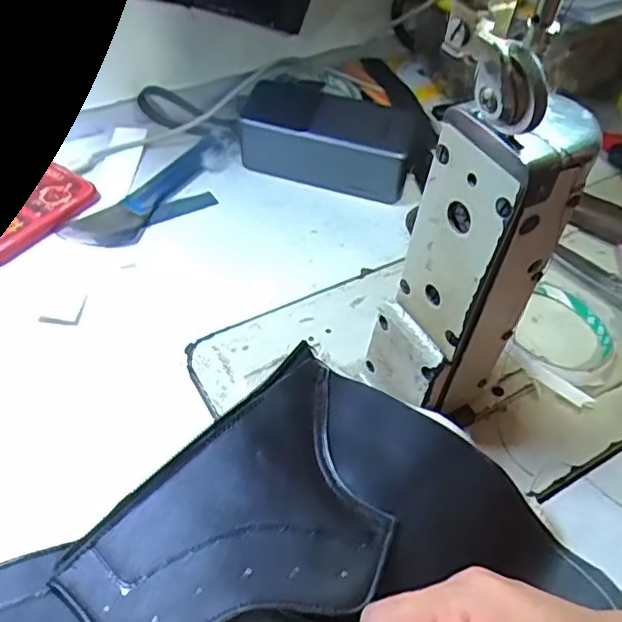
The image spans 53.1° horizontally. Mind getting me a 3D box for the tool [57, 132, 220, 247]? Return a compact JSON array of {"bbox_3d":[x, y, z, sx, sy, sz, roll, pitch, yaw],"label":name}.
[{"bbox_3d":[-0.108,-0.083,0.453,0.049,0.013,0.140,31,53,22],"label":"tool"}]

